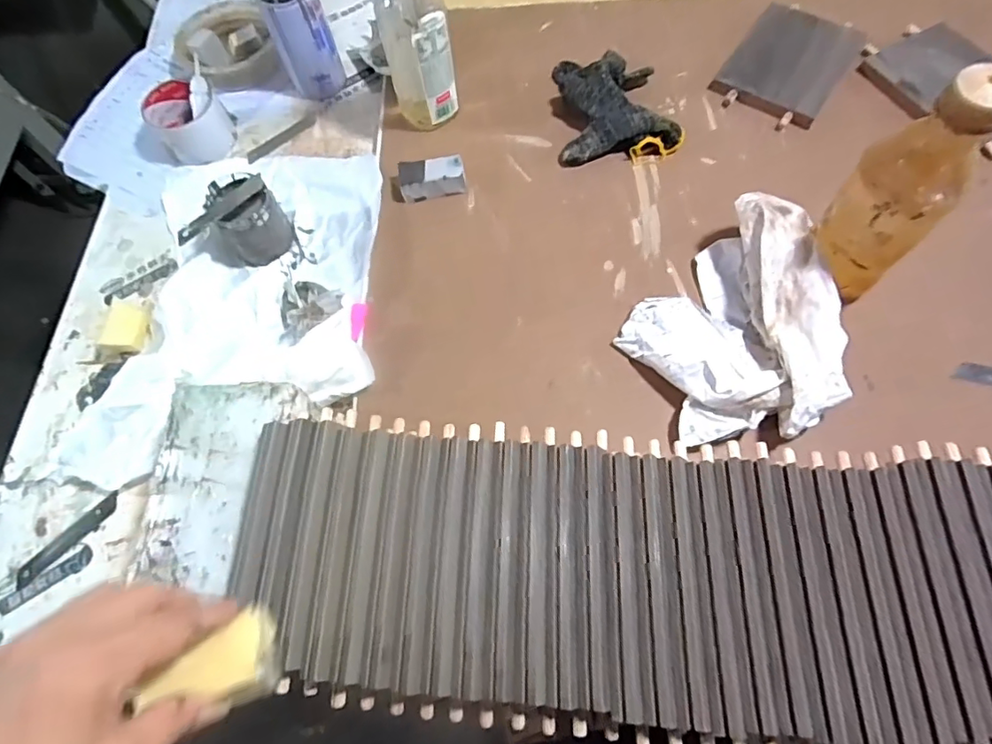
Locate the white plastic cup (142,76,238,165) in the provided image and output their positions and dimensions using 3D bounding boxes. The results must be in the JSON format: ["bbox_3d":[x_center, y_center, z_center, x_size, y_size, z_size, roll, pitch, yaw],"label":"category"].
[{"bbox_3d":[-0.358,-0.298,0.637,0.078,0.060,0.078,-1,65,3],"label":"white plastic cup"}]

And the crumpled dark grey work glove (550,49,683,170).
[{"bbox_3d":[0.132,-0.297,0.596,0.130,0.042,0.148,0,65,3],"label":"crumpled dark grey work glove"}]

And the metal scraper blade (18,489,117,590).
[{"bbox_3d":[-0.377,0.147,0.482,0.017,0.007,0.101,42,76,18],"label":"metal scraper blade"}]

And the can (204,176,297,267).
[{"bbox_3d":[-0.256,-0.155,0.566,0.071,0.067,0.067,-1,65,3],"label":"can"}]

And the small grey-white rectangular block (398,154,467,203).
[{"bbox_3d":[-0.067,-0.205,0.576,0.067,0.022,0.037,-13,65,-3],"label":"small grey-white rectangular block"}]

